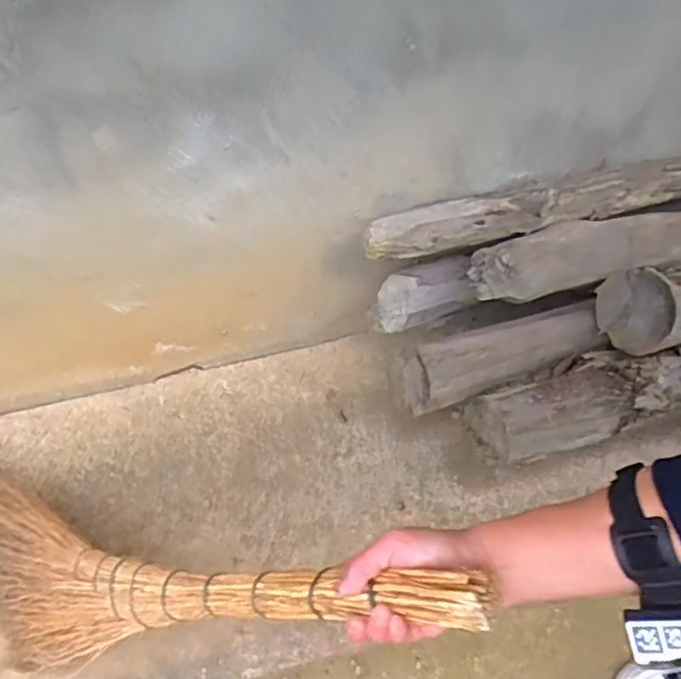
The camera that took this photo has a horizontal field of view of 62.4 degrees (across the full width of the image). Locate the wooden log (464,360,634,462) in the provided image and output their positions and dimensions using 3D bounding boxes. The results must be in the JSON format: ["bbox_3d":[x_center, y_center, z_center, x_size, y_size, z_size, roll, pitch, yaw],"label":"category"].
[{"bbox_3d":[0.280,0.098,0.748,0.198,0.077,0.097,-14,57,-14],"label":"wooden log"}]

